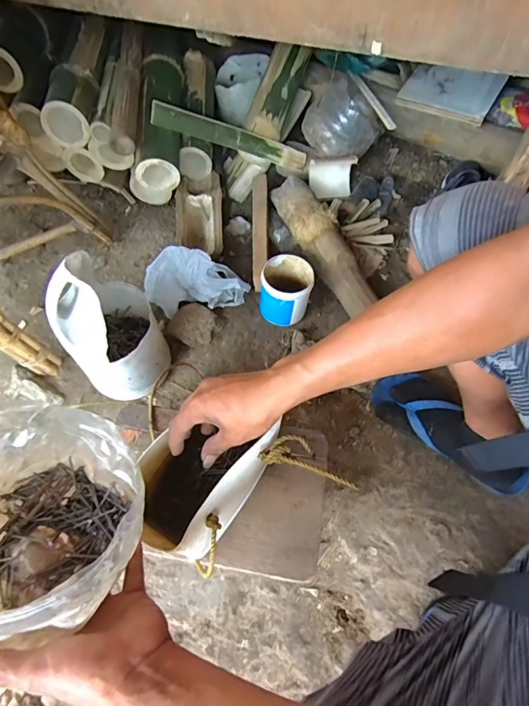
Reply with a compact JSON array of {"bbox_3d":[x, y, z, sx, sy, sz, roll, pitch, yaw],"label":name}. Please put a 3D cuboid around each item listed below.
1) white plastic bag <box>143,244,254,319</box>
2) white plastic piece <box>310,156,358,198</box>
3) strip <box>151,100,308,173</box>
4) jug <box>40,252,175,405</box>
[{"bbox_3d":[-0.134,-0.140,0.789,0.202,0.102,0.088,-5,65,0],"label":"white plastic bag"},{"bbox_3d":[0.161,-0.420,0.976,0.106,0.095,0.042,-4,62,-3],"label":"white plastic piece"},{"bbox_3d":[-0.064,-0.474,0.898,0.354,0.047,0.021,4,24,-28],"label":"strip"},{"bbox_3d":[-0.251,-0.052,0.647,0.142,0.238,0.188,-28,66,-15],"label":"jug"}]

